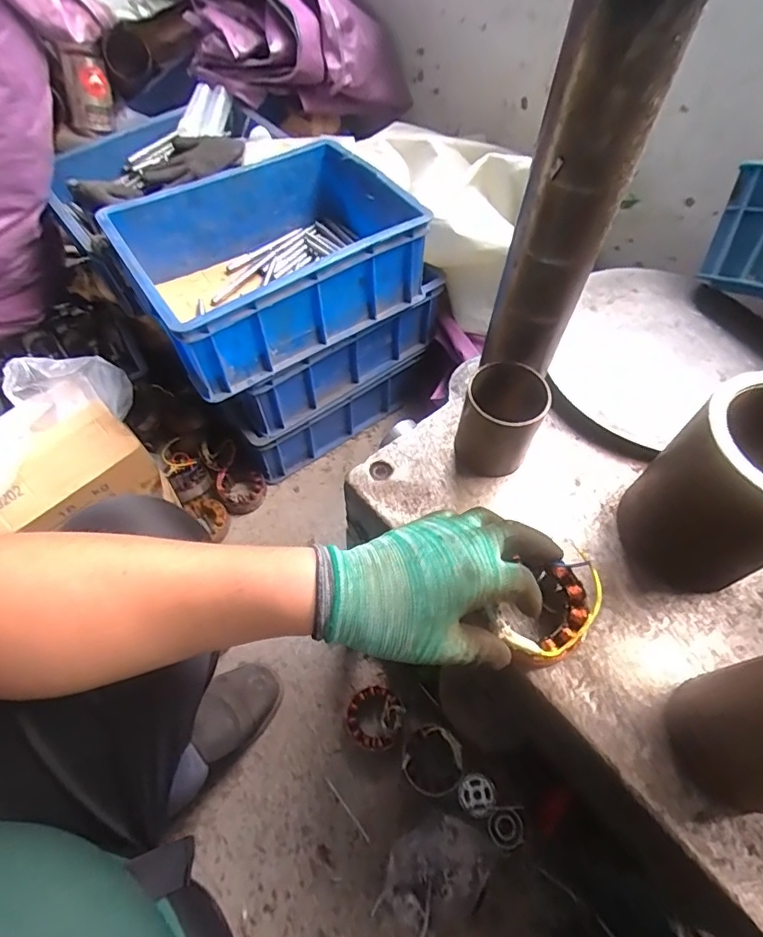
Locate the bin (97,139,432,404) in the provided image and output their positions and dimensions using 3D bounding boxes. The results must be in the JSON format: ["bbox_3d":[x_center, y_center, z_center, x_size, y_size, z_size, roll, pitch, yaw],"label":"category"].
[{"bbox_3d":[-0.167,-0.321,0.787,0.402,0.155,0.296,-30,64,-18],"label":"bin"}]

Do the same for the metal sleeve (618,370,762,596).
[{"bbox_3d":[0.269,0.020,0.394,0.101,0.152,0.107,-22,62,-14],"label":"metal sleeve"}]

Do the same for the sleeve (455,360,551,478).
[{"bbox_3d":[0.109,-0.042,0.470,0.069,0.092,0.068,1,59,-1],"label":"sleeve"}]

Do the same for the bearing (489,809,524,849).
[{"bbox_3d":[0.170,0.488,0.692,0.046,0.006,0.043,-4,69,10],"label":"bearing"}]

